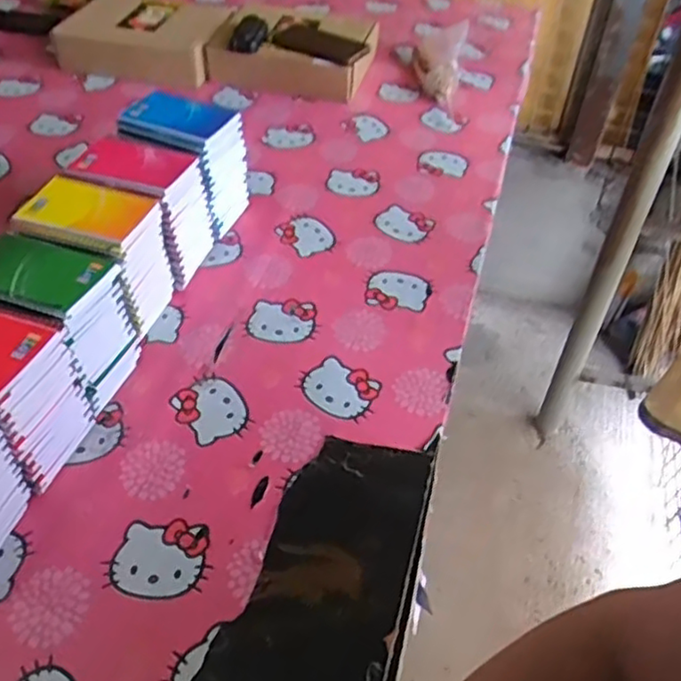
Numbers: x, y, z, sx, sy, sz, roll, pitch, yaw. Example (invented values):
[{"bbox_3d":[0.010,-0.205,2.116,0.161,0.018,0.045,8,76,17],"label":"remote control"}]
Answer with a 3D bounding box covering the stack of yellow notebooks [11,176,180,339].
[{"bbox_3d":[-0.275,-0.087,0.768,0.126,0.149,0.107,10,45,8],"label":"stack of yellow notebooks"}]

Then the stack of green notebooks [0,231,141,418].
[{"bbox_3d":[-0.296,-0.015,0.697,0.133,0.146,0.111,11,45,10],"label":"stack of green notebooks"}]

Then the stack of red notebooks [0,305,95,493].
[{"bbox_3d":[-0.321,0.049,0.630,0.128,0.145,0.099,14,46,13],"label":"stack of red notebooks"}]

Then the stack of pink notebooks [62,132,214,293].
[{"bbox_3d":[-0.242,-0.158,0.840,0.135,0.144,0.104,16,46,14],"label":"stack of pink notebooks"}]

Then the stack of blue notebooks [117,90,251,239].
[{"bbox_3d":[-0.205,-0.230,0.909,0.141,0.151,0.110,20,47,18],"label":"stack of blue notebooks"}]

